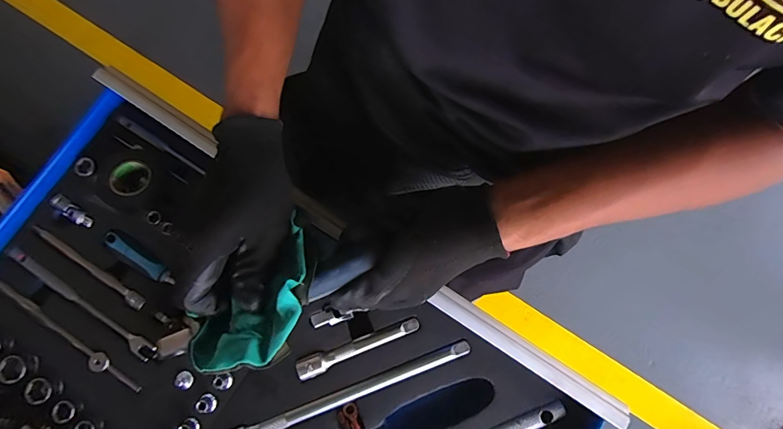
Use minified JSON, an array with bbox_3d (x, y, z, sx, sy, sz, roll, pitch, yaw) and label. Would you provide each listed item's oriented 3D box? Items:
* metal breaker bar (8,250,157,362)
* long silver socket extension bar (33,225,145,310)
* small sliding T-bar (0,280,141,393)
[{"bbox_3d":[-0.309,0.087,0.402,0.179,0.019,0.016,34,81,8],"label":"metal breaker bar"},{"bbox_3d":[-0.307,0.054,0.408,0.140,0.012,0.013,32,81,8],"label":"long silver socket extension bar"},{"bbox_3d":[-0.325,0.118,0.400,0.190,0.021,0.016,32,81,8],"label":"small sliding T-bar"}]

